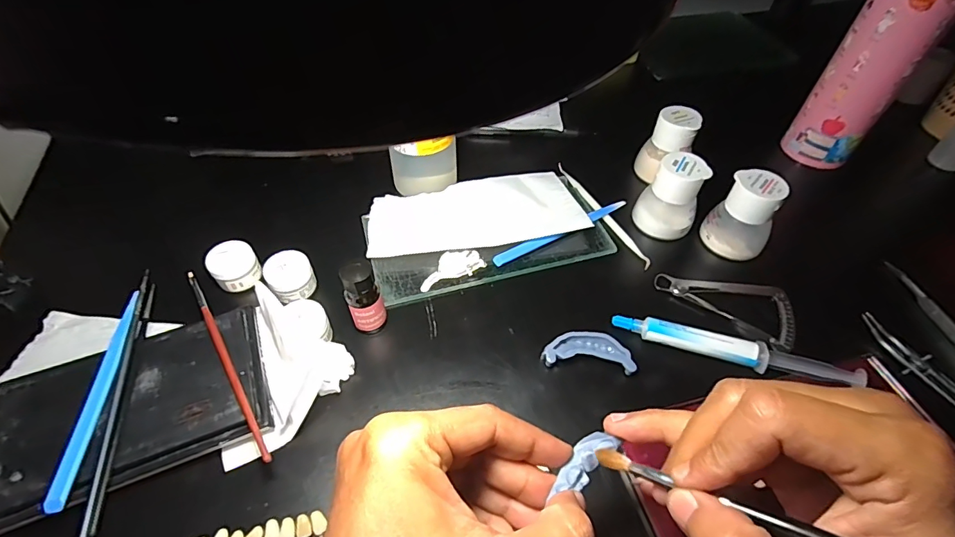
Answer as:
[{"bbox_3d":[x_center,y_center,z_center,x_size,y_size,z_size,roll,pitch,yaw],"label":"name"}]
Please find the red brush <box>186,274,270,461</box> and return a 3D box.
[{"bbox_3d":[-0.163,0.056,0.294,0.005,0.006,0.158,-29,57,-22],"label":"red brush"}]

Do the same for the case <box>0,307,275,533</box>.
[{"bbox_3d":[-0.213,0.086,0.280,0.154,0.023,0.091,-18,53,-15],"label":"case"}]

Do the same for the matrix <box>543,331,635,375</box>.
[{"bbox_3d":[0.077,0.059,0.319,0.061,0.012,0.026,4,51,3],"label":"matrix"}]

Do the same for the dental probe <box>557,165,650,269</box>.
[{"bbox_3d":[0.113,-0.052,0.416,0.009,0.007,0.139,-20,54,-16],"label":"dental probe"}]

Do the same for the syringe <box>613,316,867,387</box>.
[{"bbox_3d":[0.172,0.055,0.312,0.149,0.026,0.019,16,52,12],"label":"syringe"}]

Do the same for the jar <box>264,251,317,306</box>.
[{"bbox_3d":[-0.141,0.005,0.343,0.032,0.022,0.031,0,51,-1],"label":"jar"}]

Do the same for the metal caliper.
[{"bbox_3d":[0.195,0.021,0.358,0.101,0.006,0.056,29,56,21],"label":"metal caliper"}]

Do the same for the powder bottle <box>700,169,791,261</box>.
[{"bbox_3d":[0.219,-0.044,0.372,0.043,0.060,0.045,-20,54,-17],"label":"powder bottle"}]

